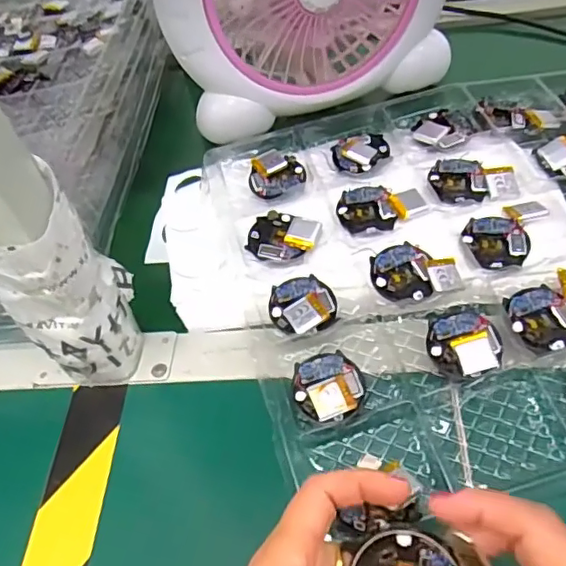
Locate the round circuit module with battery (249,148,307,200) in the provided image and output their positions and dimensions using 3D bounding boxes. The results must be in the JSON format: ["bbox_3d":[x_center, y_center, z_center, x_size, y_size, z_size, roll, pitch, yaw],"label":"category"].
[{"bbox_3d":[-0.006,-0.084,0.429,0.041,0.006,0.044,-6,49,7],"label":"round circuit module with battery"}]

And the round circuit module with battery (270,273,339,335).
[{"bbox_3d":[0.013,0.013,0.363,0.039,0.006,0.041,-6,49,7],"label":"round circuit module with battery"}]

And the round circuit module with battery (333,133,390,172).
[{"bbox_3d":[0.060,-0.102,0.432,0.043,0.008,0.040,-11,49,3],"label":"round circuit module with battery"}]

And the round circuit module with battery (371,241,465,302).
[{"bbox_3d":[0.085,-0.009,0.367,0.053,0.007,0.039,-10,49,4],"label":"round circuit module with battery"}]

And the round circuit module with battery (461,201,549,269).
[{"bbox_3d":[0.145,-0.036,0.376,0.041,0.010,0.059,22,58,28],"label":"round circuit module with battery"}]

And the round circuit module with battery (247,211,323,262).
[{"bbox_3d":[-0.001,-0.033,0.393,0.048,0.007,0.039,7,52,18],"label":"round circuit module with battery"}]

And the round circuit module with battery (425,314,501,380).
[{"bbox_3d":[0.108,0.037,0.339,0.040,0.008,0.040,-3,54,4],"label":"round circuit module with battery"}]

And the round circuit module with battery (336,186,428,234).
[{"bbox_3d":[0.069,-0.055,0.400,0.060,0.006,0.040,-5,49,8],"label":"round circuit module with battery"}]

